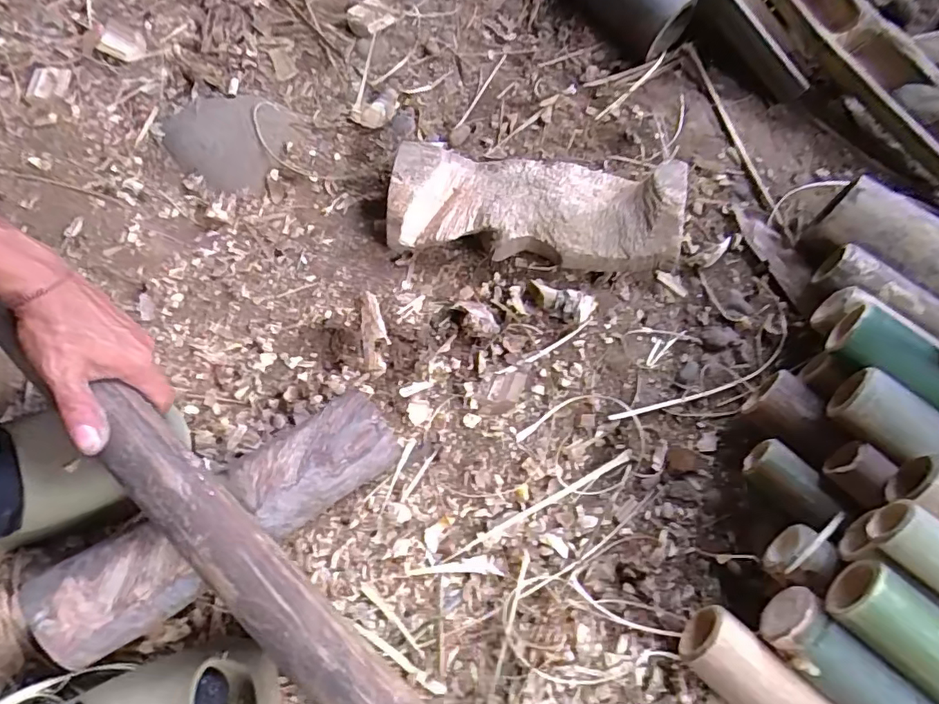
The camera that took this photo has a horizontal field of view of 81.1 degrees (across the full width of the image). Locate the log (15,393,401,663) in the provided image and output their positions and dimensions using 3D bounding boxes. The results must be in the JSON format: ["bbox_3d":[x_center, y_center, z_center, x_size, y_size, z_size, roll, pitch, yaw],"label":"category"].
[{"bbox_3d":[-0.185,0.129,0.433,0.271,0.073,0.073,-34,73,-15],"label":"log"}]

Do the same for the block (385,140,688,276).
[{"bbox_3d":[0.065,-0.147,0.561,0.289,0.066,0.105,7,67,2],"label":"block"}]

